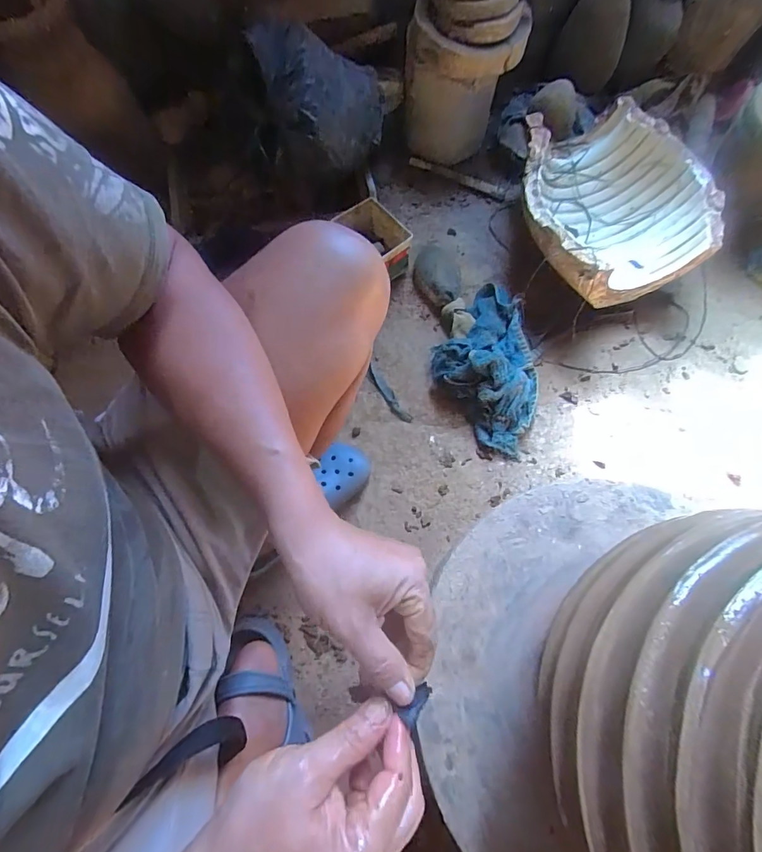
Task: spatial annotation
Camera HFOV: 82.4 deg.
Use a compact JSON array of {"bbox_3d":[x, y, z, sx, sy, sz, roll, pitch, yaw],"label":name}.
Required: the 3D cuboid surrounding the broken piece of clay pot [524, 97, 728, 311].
[{"bbox_3d":[0.407,-0.397,0.818,0.318,0.163,0.328,0,72,-1],"label":"broken piece of clay pot"}]

